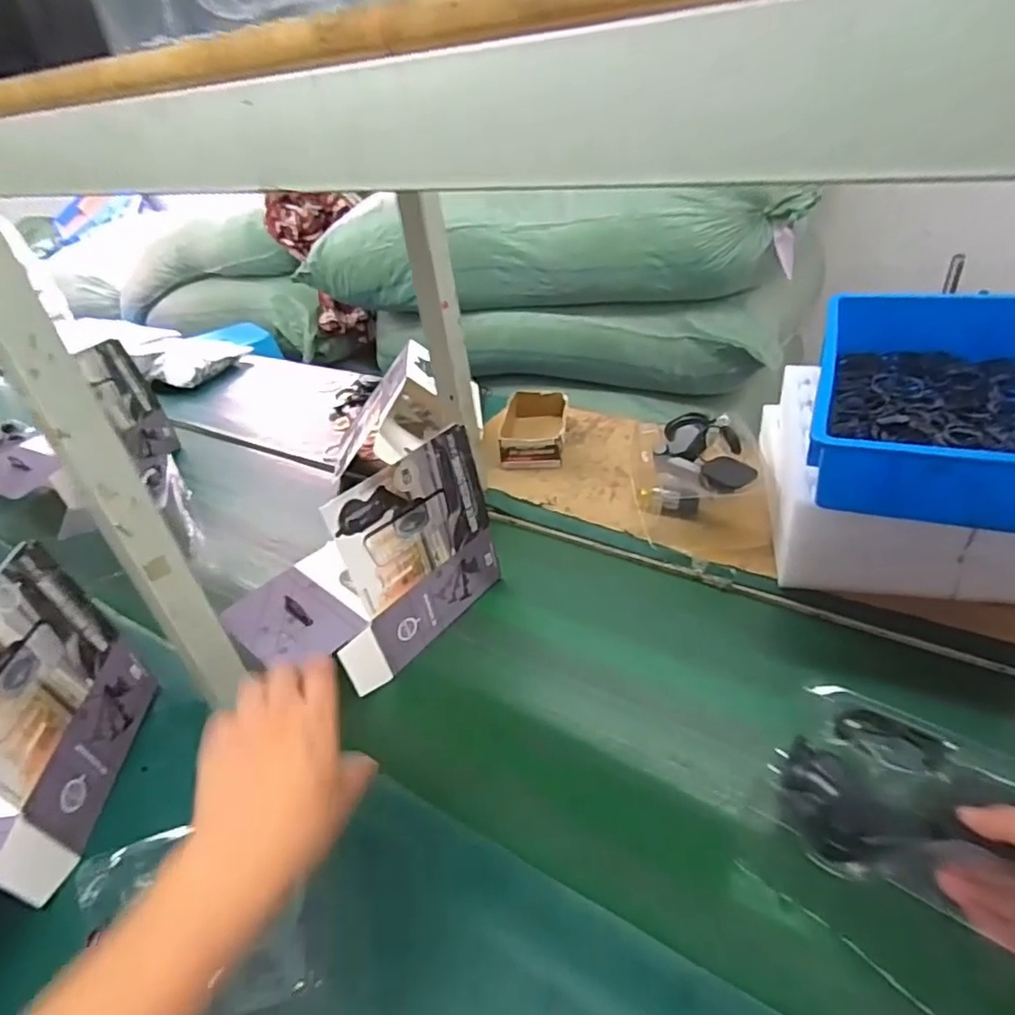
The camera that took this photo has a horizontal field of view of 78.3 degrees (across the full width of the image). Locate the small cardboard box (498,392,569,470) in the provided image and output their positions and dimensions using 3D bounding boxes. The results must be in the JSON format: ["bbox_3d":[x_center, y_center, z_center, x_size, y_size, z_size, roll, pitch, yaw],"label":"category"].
[{"bbox_3d":[0.044,-0.135,1.067,0.115,0.053,0.189,1,36,8],"label":"small cardboard box"}]

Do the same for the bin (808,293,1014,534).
[{"bbox_3d":[0.505,-0.132,0.719,0.270,0.098,0.420,12,39,22],"label":"bin"}]

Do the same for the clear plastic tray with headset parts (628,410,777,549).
[{"bbox_3d":[0.262,-0.041,0.858,0.165,0.108,0.172,-5,36,-1],"label":"clear plastic tray with headset parts"}]

